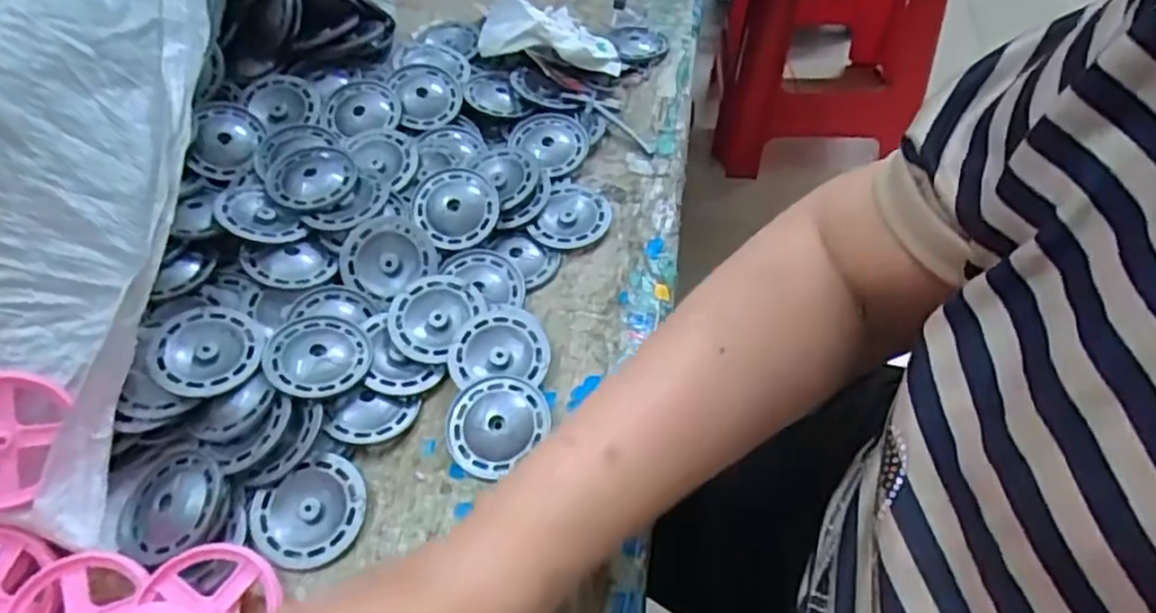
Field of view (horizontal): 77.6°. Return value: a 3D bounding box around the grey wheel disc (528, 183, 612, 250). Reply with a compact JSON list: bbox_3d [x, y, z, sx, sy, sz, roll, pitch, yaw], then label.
[{"bbox_3d":[-0.002,-0.061,0.483,0.048,0.007,0.056,16,56,15],"label":"grey wheel disc"}]

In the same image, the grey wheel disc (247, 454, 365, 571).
[{"bbox_3d":[-0.138,0.106,0.370,0.058,0.012,0.049,-31,57,-18],"label":"grey wheel disc"}]

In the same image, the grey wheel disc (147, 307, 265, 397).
[{"bbox_3d":[-0.204,0.024,0.398,0.056,0.006,0.056,8,52,-10],"label":"grey wheel disc"}]

